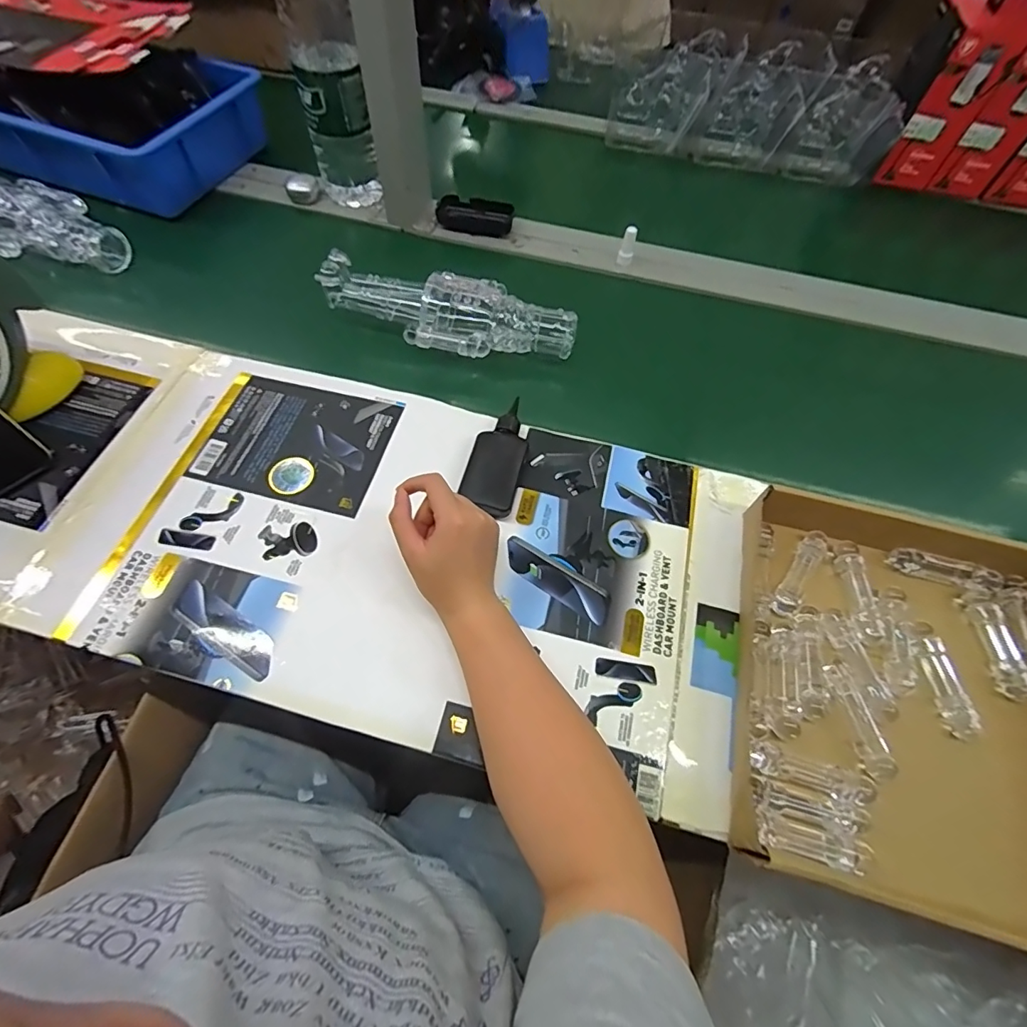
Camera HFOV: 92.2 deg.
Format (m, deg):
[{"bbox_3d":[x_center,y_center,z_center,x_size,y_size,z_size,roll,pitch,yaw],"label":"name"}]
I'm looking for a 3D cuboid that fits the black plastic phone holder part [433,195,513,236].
[{"bbox_3d":[-0.055,-0.432,0.717,0.109,0.032,0.038,12,62,3],"label":"black plastic phone holder part"}]

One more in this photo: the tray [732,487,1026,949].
[{"bbox_3d":[0.326,0.145,0.402,0.274,0.051,0.298,16,62,5],"label":"tray"}]

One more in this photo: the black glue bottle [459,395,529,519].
[{"bbox_3d":[-0.016,-0.057,0.515,0.052,0.022,0.133,13,62,3],"label":"black glue bottle"}]

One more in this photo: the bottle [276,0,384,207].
[{"bbox_3d":[-0.235,-0.561,0.616,0.087,0.315,0.085,-13,63,-10],"label":"bottle"}]

